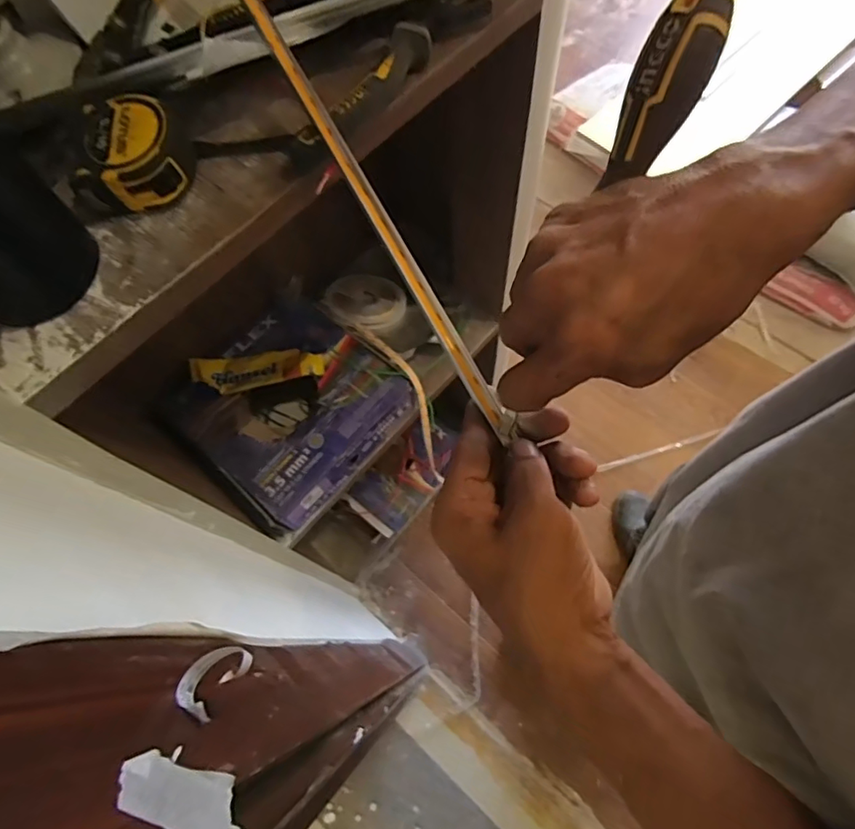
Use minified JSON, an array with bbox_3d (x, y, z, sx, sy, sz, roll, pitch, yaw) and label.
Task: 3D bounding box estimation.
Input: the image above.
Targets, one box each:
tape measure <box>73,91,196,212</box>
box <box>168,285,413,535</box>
[{"bbox_3d":[-0.186,-0.167,0.344,0.063,0.039,0.068,-4,67,2],"label":"tape measure"},{"bbox_3d":[-0.196,-0.014,0.778,0.258,0.071,0.266,37,74,17],"label":"box"}]

